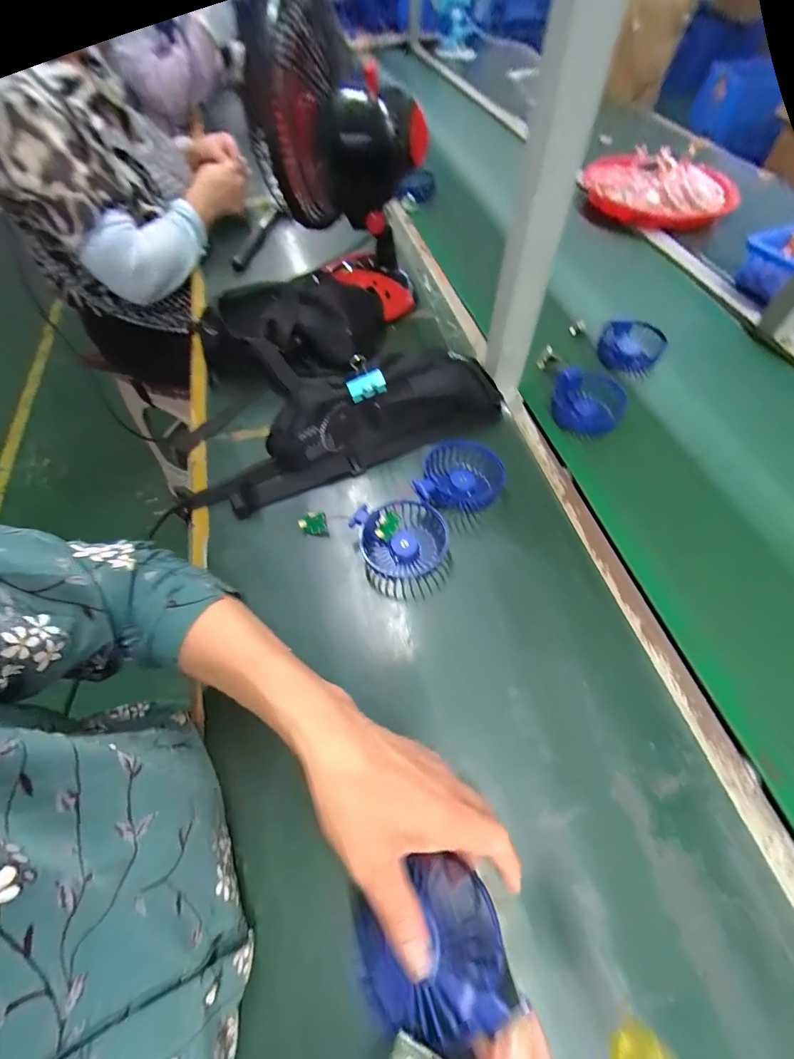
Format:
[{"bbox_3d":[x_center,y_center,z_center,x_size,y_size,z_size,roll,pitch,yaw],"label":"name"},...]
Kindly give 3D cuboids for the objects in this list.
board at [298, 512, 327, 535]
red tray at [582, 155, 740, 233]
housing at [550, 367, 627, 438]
[{"bbox_3d":[-0.093,-0.006,0.457,0.031,0.009,0.024,-5,103,12],"label":"board"},{"bbox_3d":[0.507,-0.663,0.803,0.266,0.047,0.237,-10,59,-4],"label":"red tray"},{"bbox_3d":[0.248,-0.165,0.539,0.083,0.040,0.091,-1,59,2],"label":"housing"}]

